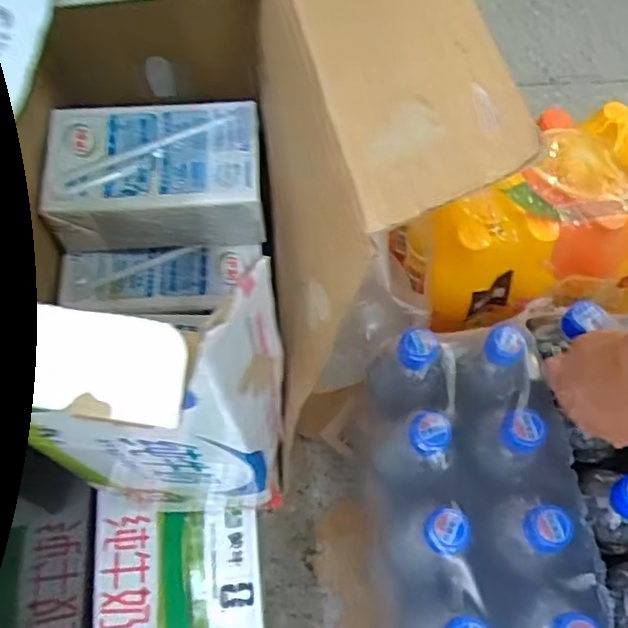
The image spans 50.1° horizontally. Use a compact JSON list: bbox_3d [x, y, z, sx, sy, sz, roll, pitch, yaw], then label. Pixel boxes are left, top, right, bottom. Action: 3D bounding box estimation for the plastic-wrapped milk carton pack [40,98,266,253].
[{"bbox_3d":[-0.081,-0.073,0.355,0.105,0.042,0.066,0,63,-2],"label":"plastic-wrapped milk carton pack"}]

